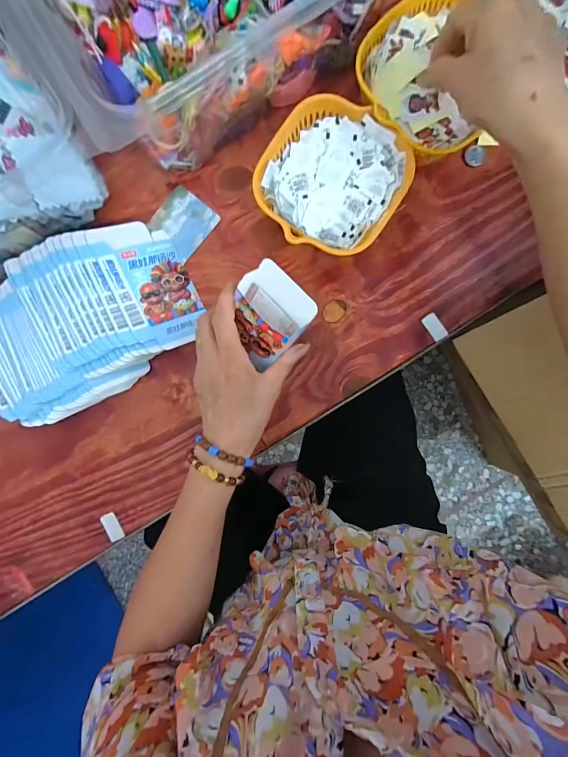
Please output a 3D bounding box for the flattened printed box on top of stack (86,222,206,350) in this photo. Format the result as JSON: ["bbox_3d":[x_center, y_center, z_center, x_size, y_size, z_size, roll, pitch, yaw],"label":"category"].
[{"bbox_3d":[-0.145,-0.105,0.378,0.083,0.005,0.143,-26,90,-25],"label":"flattened printed box on top of stack"}]

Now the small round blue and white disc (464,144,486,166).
[{"bbox_3d":[0.220,-0.256,0.393,0.023,0.008,0.018,36,90,1],"label":"small round blue and white disc"}]

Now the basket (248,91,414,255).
[{"bbox_3d":[0.048,-0.196,0.363,0.139,0.064,0.142,29,90,0],"label":"basket"}]

